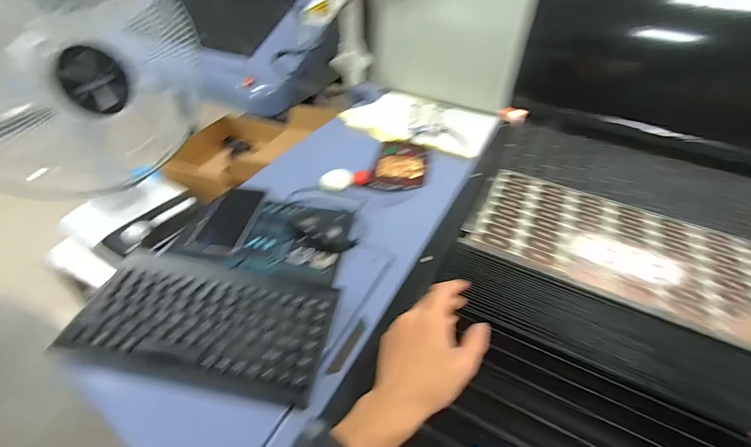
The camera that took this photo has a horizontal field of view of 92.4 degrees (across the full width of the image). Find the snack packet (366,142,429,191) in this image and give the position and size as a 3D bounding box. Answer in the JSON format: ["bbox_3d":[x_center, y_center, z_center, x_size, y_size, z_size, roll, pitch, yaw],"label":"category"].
[{"bbox_3d":[0.056,-0.124,0.763,0.108,0.032,0.157,13,42,8],"label":"snack packet"}]

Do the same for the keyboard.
[{"bbox_3d":[-0.197,0.110,0.435,0.283,0.029,0.153,12,42,6],"label":"keyboard"}]

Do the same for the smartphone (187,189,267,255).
[{"bbox_3d":[-0.233,-0.010,0.581,0.074,0.008,0.157,8,42,1],"label":"smartphone"}]

